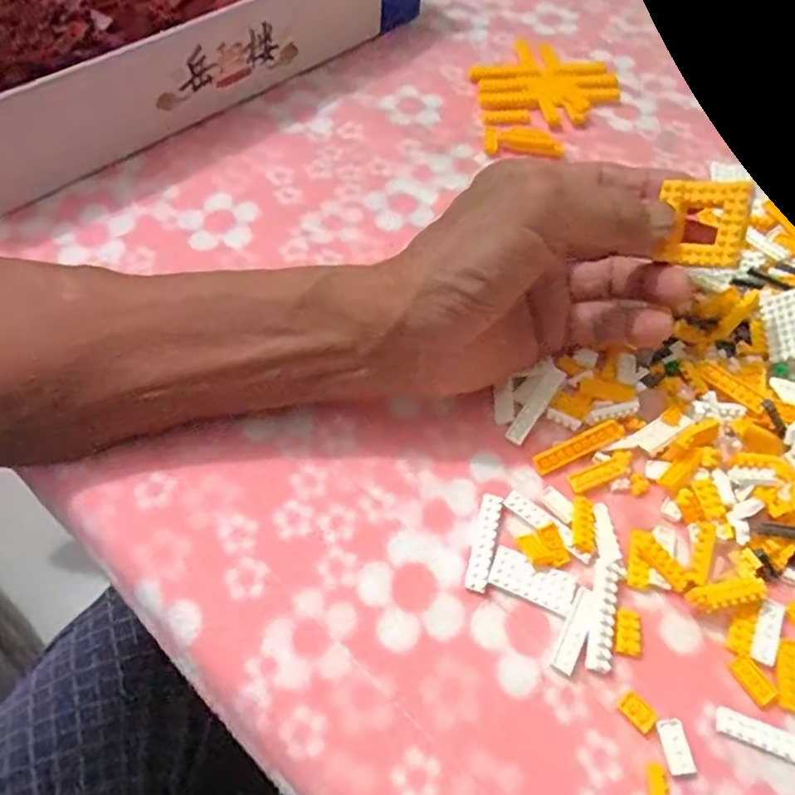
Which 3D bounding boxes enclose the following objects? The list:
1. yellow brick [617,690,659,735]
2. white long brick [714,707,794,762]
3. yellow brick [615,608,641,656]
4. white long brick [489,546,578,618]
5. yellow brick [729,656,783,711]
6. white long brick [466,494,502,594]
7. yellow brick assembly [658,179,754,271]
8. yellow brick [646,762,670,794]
[{"bbox_3d":[0.084,0.110,0.216,0.008,0.005,0.012,-38,65,-24],"label":"yellow brick"},{"bbox_3d":[0.131,0.119,0.213,0.040,0.005,0.008,19,57,9],"label":"white long brick"},{"bbox_3d":[0.086,0.087,0.230,0.009,0.006,0.015,8,56,2],"label":"yellow brick"},{"bbox_3d":[0.052,0.070,0.236,0.032,0.004,0.016,22,58,12],"label":"white long brick"},{"bbox_3d":[0.129,0.102,0.222,0.009,0.004,0.018,-24,60,-18],"label":"yellow brick"},{"bbox_3d":[0.034,0.058,0.247,0.008,0.005,0.040,14,56,6],"label":"white long brick"},{"bbox_3d":[0.124,-0.070,0.249,0.030,0.034,0.008,11,9,39],"label":"yellow brick assembly"},{"bbox_3d":[0.086,0.128,0.204,0.006,0.004,0.013,1,56,-2],"label":"yellow brick"}]

